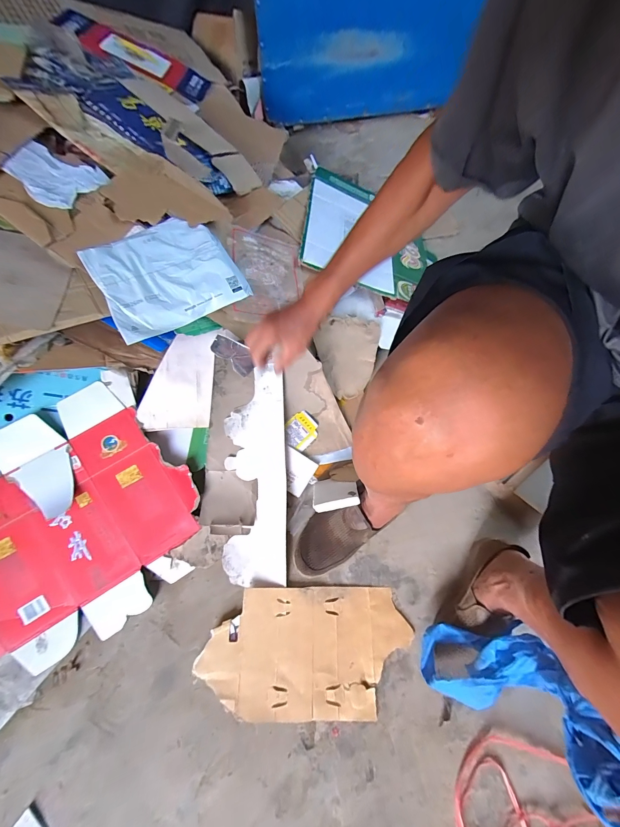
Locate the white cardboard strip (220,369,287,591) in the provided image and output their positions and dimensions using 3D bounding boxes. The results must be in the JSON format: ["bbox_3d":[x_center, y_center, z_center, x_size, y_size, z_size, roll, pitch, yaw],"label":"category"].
[{"bbox_3d":[-0.113,0.121,0.642,0.119,0.044,0.412,-1,79,0],"label":"white cardboard strip"}]

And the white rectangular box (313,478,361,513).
[{"bbox_3d":[0.048,0.154,0.609,0.087,0.100,0.018,-12,102,3],"label":"white rectangular box"}]

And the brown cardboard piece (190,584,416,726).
[{"bbox_3d":[-0.005,0.409,0.535,0.343,0.014,0.187,-1,66,0],"label":"brown cardboard piece"}]

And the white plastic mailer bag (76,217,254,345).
[{"bbox_3d":[-0.286,-0.283,0.621,0.258,0.020,0.207,-32,89,-20],"label":"white plastic mailer bag"}]

